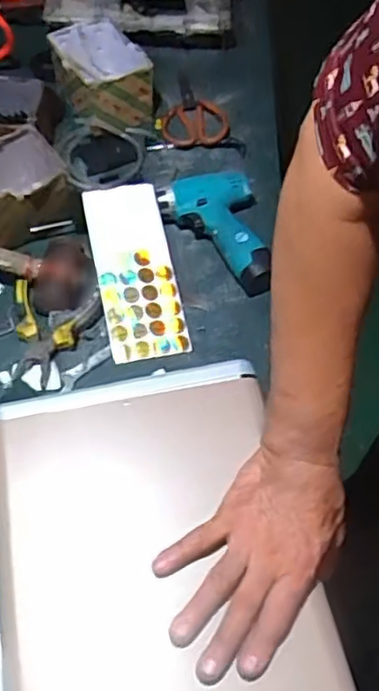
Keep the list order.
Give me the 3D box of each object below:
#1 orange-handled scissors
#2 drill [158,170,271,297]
[{"bbox_3d":[0.009,-0.376,0.996,0.101,0.021,0.157,0,59,-2],"label":"orange-handled scissors"},{"bbox_3d":[0.042,-0.154,0.850,0.135,0.049,0.193,-13,60,-9],"label":"drill"}]

